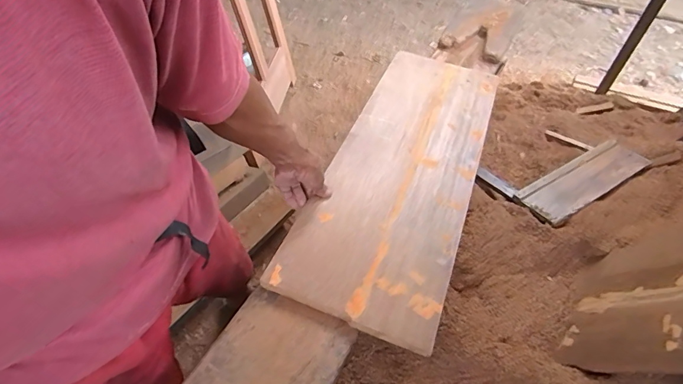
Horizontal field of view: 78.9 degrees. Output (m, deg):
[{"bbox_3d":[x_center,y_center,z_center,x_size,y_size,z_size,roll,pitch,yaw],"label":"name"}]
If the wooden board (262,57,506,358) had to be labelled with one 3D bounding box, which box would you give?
[{"bbox_3d":[0.138,-0.071,0.865,0.275,0.027,0.767,17,50,13],"label":"wooden board"}]

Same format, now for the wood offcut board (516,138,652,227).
[{"bbox_3d":[0.611,-0.034,1.058,0.393,0.025,0.131,-26,44,-21],"label":"wood offcut board"}]

